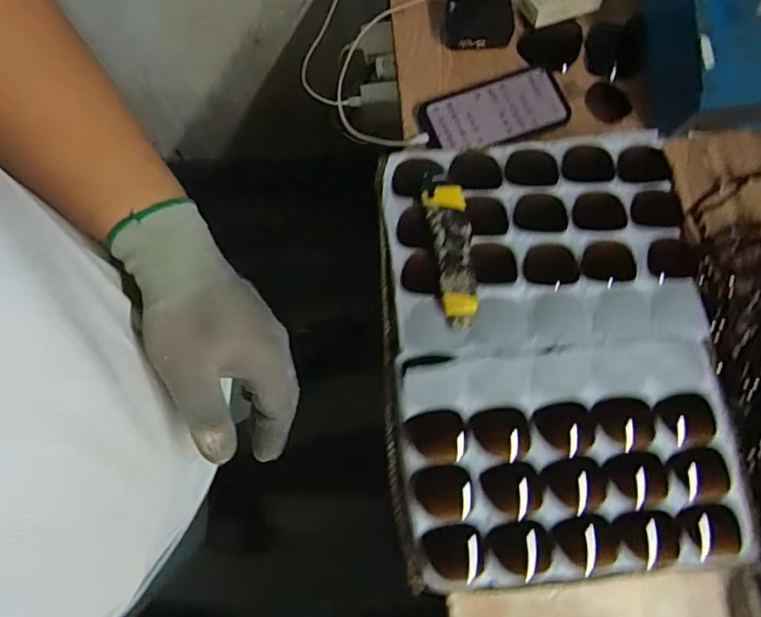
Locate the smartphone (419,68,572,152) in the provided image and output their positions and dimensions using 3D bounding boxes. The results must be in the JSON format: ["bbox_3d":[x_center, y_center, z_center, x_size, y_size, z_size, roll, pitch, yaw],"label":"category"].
[{"bbox_3d":[0.133,-0.226,0.587,0.167,0.008,0.080,-19,77,-5],"label":"smartphone"}]

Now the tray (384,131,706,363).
[{"bbox_3d":[0.155,-0.066,0.506,0.290,0.029,0.214,-6,76,-1],"label":"tray"}]

